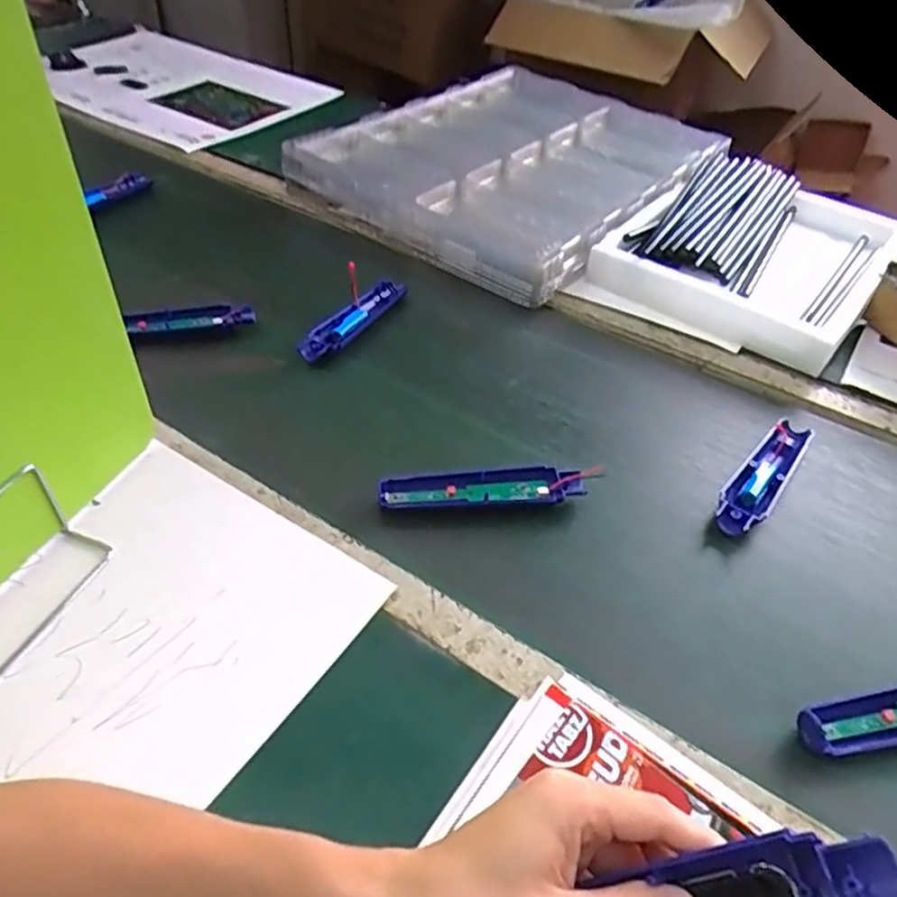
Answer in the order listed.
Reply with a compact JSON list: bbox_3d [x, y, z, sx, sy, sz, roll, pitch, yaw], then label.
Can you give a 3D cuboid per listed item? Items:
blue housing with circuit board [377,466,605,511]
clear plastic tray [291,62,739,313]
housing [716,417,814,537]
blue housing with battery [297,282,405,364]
[{"bbox_3d":[0.035,0.034,0.570,0.182,0.025,0.034,-1,45,-6],"label":"blue housing with circuit board"},{"bbox_3d":[0.113,-0.417,1.023,0.440,0.093,0.590,33,47,28],"label":"clear plastic tray"},{"bbox_3d":[0.278,0.029,0.605,0.039,0.032,0.158,34,51,26],"label":"housing"},{"bbox_3d":[-0.100,-0.139,0.733,0.027,0.023,0.162,26,48,20],"label":"blue housing with battery"}]

